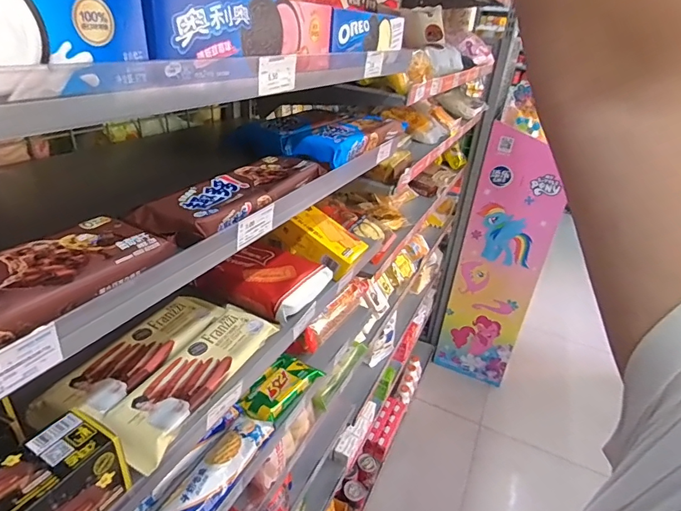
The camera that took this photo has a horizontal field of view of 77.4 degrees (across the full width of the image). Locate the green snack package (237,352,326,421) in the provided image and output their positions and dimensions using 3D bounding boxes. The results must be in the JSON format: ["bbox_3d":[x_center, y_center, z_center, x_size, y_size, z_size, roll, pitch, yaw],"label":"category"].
[{"bbox_3d":[-0.091,0.191,0.630,0.072,0.021,0.130,21,32,25],"label":"green snack package"}]

